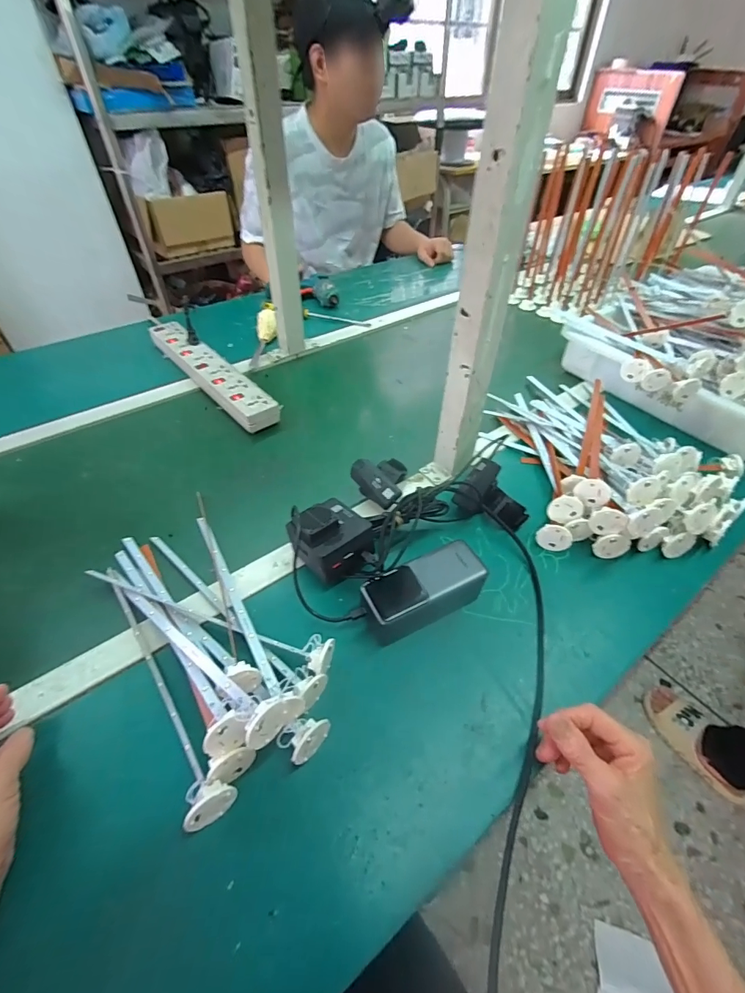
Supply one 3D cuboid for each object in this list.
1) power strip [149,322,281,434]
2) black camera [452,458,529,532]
[{"bbox_3d":[-0.297,-0.225,0.763,0.063,0.040,0.379,-32,54,-27],"label":"power strip"},{"bbox_3d":[0.153,0.002,0.537,0.092,0.059,0.061,18,48,16],"label":"black camera"}]

